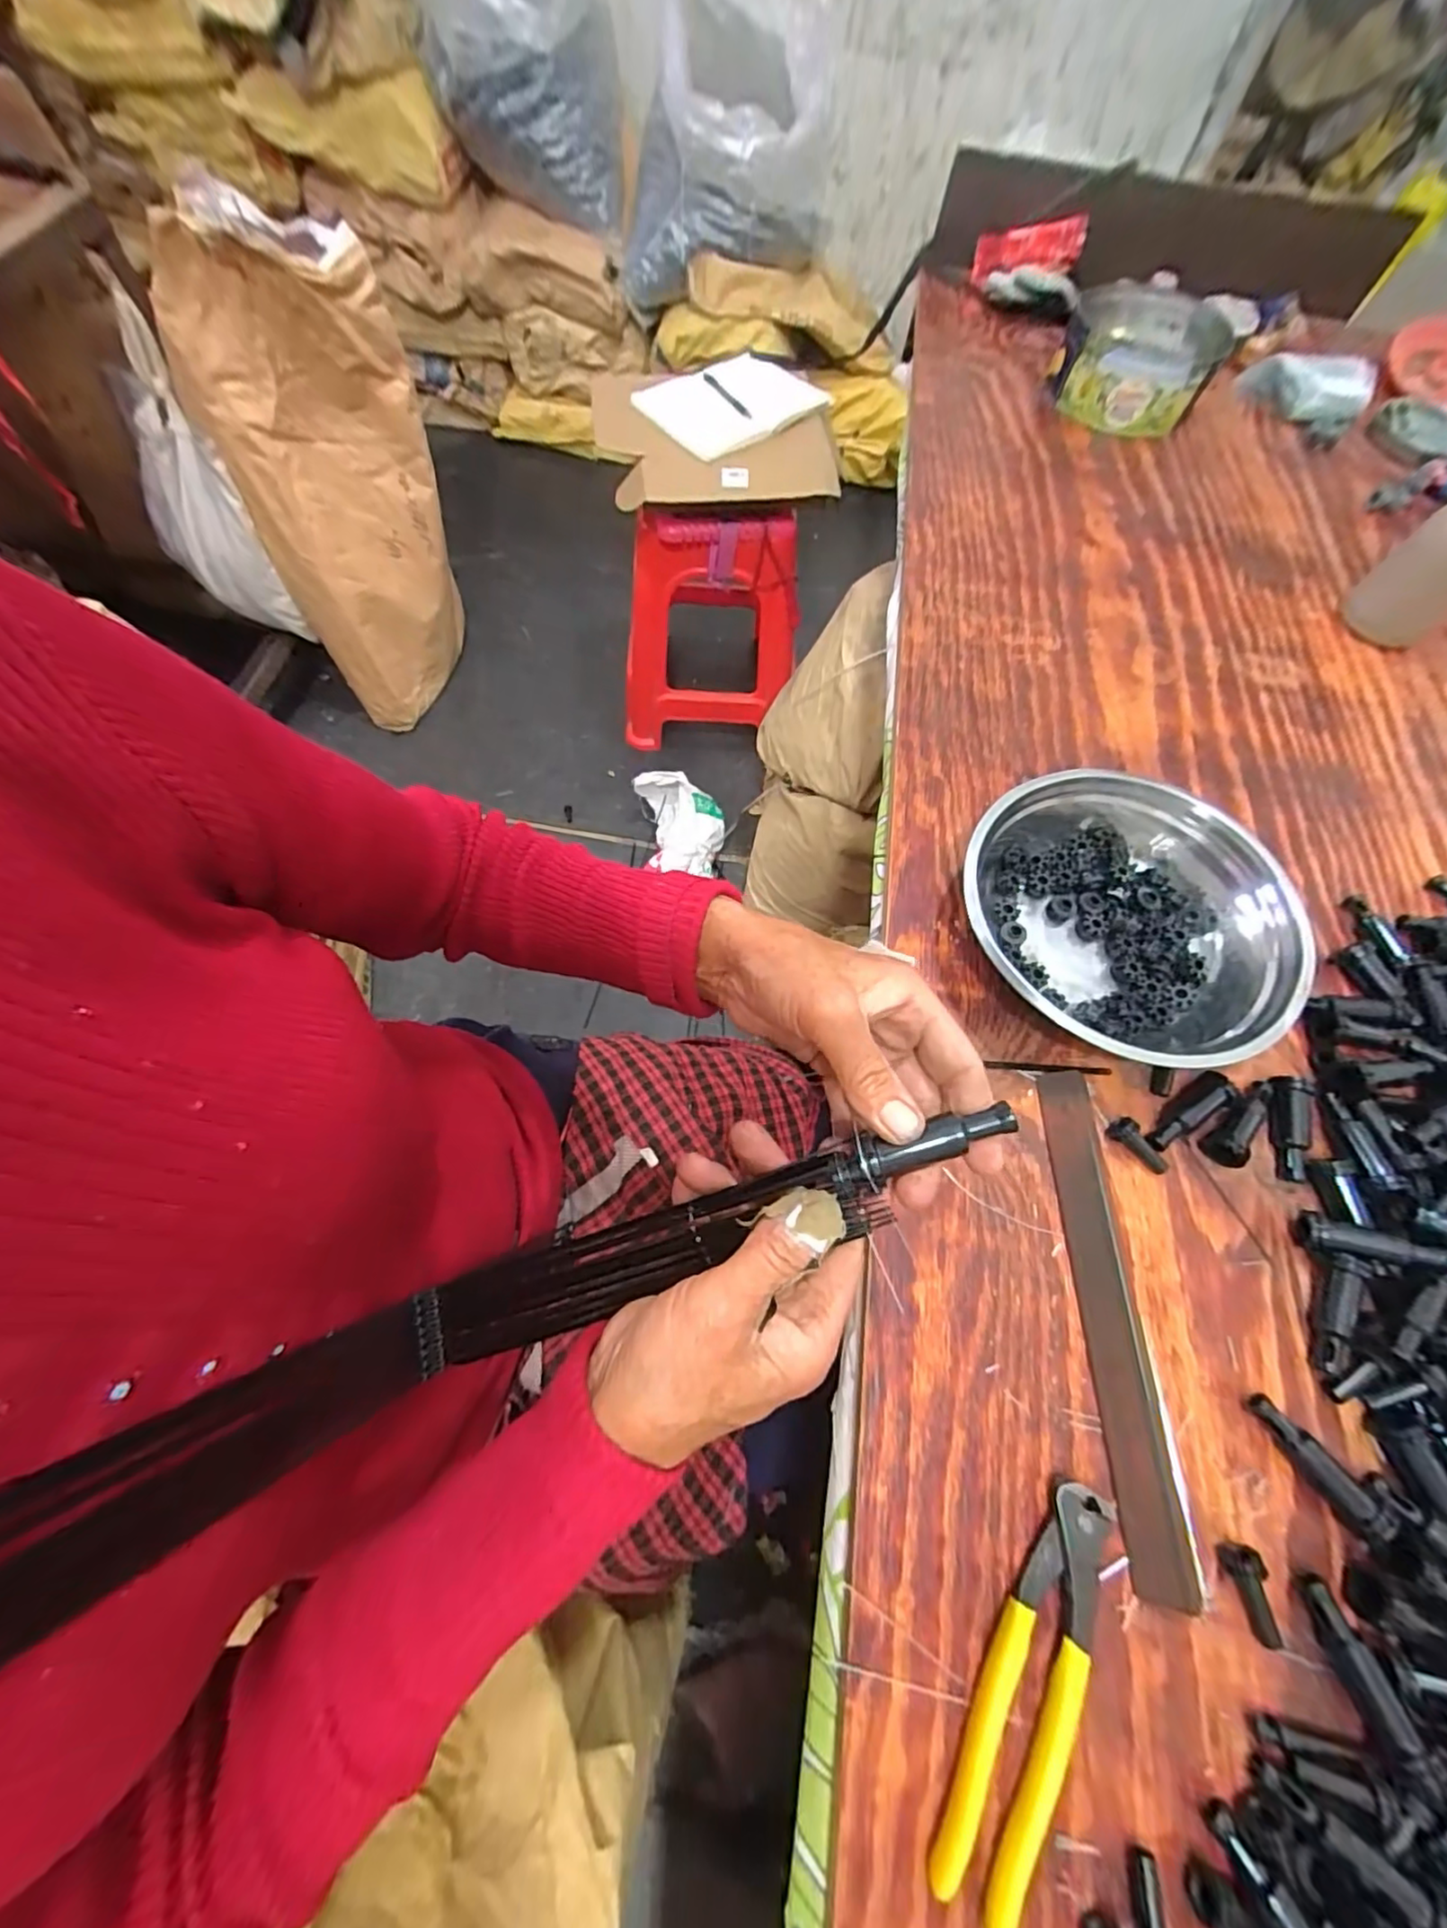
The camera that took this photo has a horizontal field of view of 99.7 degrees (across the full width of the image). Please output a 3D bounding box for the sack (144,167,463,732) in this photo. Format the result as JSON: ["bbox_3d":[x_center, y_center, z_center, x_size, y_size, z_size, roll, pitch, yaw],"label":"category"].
[{"bbox_3d":[-0.714,-0.881,1.172,0.341,0.697,0.298,-19,69,-11],"label":"sack"}]

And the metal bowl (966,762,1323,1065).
[{"bbox_3d":[0.271,-0.034,0.428,0.206,0.083,0.200,1,65,-2],"label":"metal bowl"}]

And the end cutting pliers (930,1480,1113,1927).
[{"bbox_3d":[0.147,0.340,0.289,0.039,0.014,0.163,30,67,11],"label":"end cutting pliers"}]

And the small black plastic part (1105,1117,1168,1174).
[{"bbox_3d":[0.273,0.118,0.399,0.039,0.016,0.014,40,69,15],"label":"small black plastic part"}]

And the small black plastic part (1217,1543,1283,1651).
[{"bbox_3d":[0.268,0.320,0.307,0.015,0.018,0.039,-8,66,-6],"label":"small black plastic part"}]

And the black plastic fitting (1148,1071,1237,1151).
[{"bbox_3d":[0.308,0.100,0.402,0.071,0.018,0.018,-35,71,-17],"label":"black plastic fitting"}]

